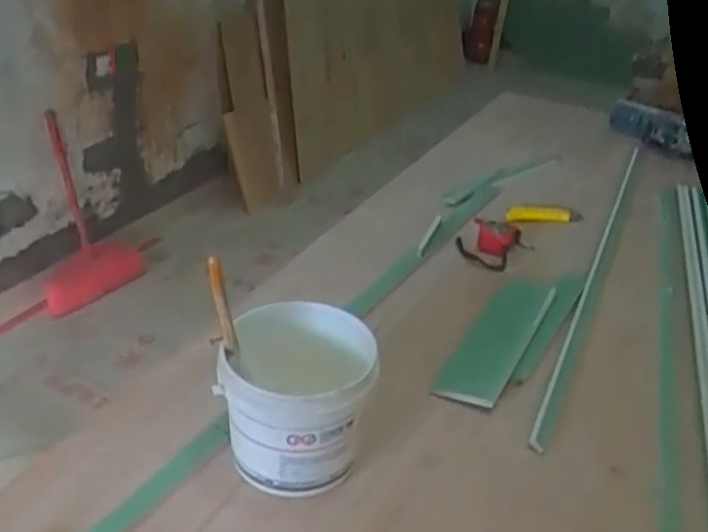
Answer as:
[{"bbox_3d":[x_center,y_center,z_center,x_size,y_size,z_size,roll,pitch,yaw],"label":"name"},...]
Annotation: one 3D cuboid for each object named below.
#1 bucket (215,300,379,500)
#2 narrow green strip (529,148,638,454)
[{"bbox_3d":[-0.062,0.142,0.775,0.145,0.151,0.136,4,31,-2],"label":"bucket"},{"bbox_3d":[0.426,-0.029,1.255,0.018,0.006,1.052,17,33,19],"label":"narrow green strip"}]

